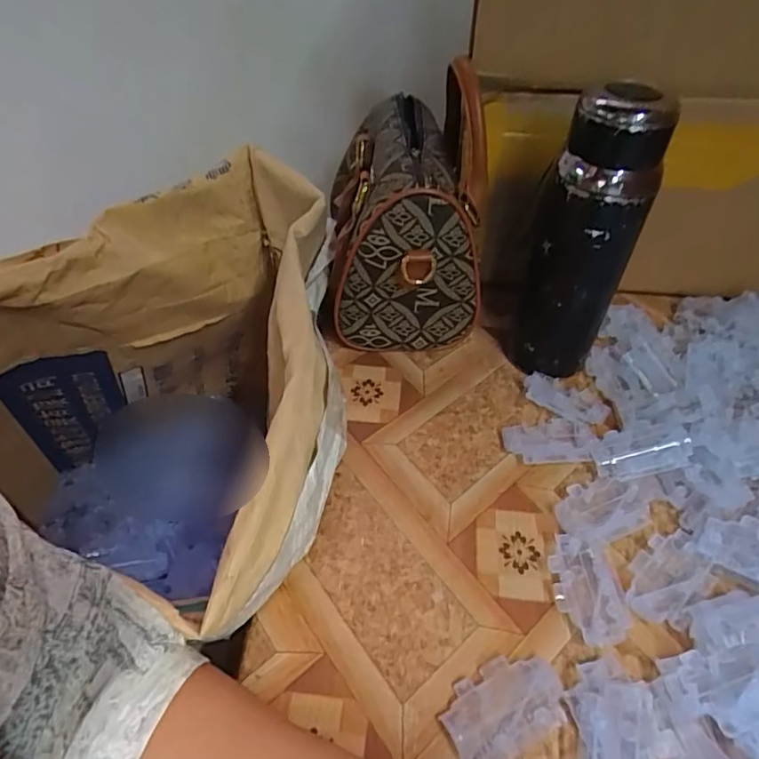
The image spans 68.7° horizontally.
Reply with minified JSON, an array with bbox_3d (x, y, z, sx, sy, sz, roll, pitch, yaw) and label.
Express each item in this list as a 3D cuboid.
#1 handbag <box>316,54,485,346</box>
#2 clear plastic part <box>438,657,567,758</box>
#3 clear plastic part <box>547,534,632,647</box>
[{"bbox_3d":[0.021,-0.157,0.528,0.137,0.180,0.233,3,45,0],"label":"handbag"},{"bbox_3d":[0.069,0.180,0.306,0.068,0.009,0.044,-20,49,-20],"label":"clear plastic part"},{"bbox_3d":[0.133,0.132,0.354,0.043,0.011,0.069,-3,45,-4],"label":"clear plastic part"}]

